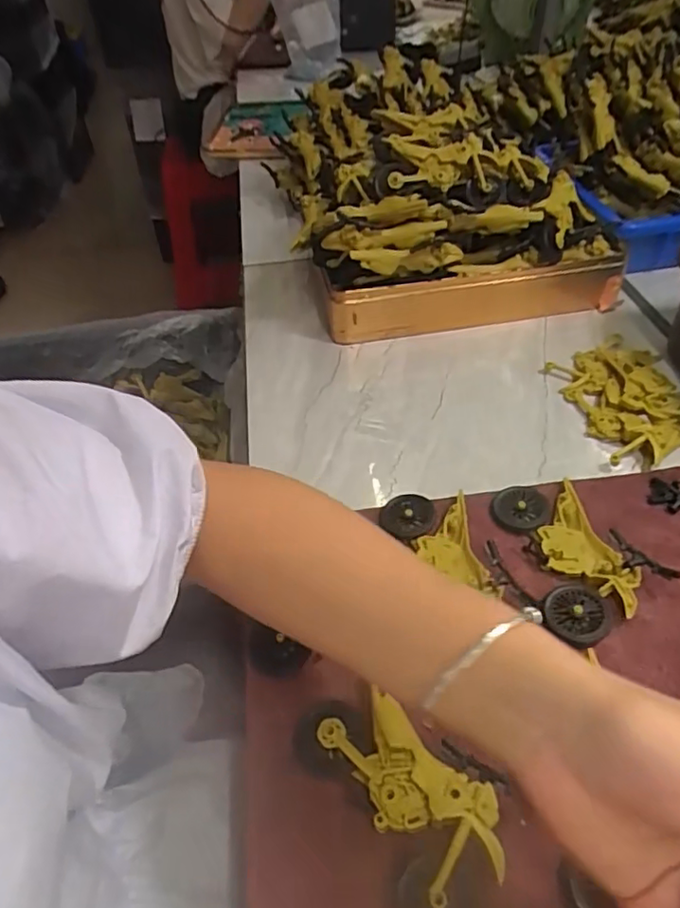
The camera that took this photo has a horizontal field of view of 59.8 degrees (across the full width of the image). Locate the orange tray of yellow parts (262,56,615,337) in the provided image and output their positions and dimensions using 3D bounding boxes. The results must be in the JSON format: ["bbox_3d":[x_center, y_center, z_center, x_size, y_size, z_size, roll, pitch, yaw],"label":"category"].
[{"bbox_3d":[0.101,-0.258,0.589,0.296,0.200,0.206,-10,45,-6],"label":"orange tray of yellow parts"}]

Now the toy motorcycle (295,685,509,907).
[{"bbox_3d":[0.030,0.161,0.284,0.069,0.022,0.116,-33,51,-26],"label":"toy motorcycle"}]

